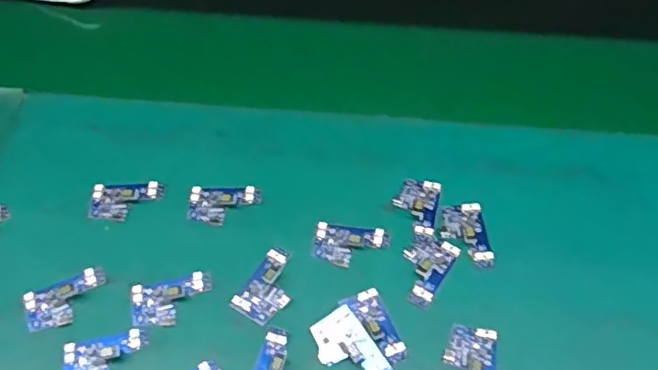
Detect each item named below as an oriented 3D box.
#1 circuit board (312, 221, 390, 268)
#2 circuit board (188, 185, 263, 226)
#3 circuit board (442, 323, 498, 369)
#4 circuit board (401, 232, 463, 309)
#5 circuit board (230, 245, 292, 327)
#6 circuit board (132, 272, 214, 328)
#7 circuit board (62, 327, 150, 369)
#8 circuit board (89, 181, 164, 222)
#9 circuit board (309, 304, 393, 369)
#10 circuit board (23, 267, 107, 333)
[{"bbox_3d":[0.018,0.048,0.474,0.057,0.004,0.035,6,57,4],"label":"circuit board"},{"bbox_3d":[-0.086,0.016,0.495,0.059,0.006,0.032,0,57,0],"label":"circuit board"},{"bbox_3d":[0.099,0.126,0.419,0.035,0.005,0.057,8,58,6],"label":"circuit board"},{"bbox_3d":[0.073,0.063,0.463,0.036,0.004,0.058,29,62,18],"label":"circuit board"},{"bbox_3d":[-0.043,0.075,0.454,0.035,0.005,0.058,29,62,18],"label":"circuit board"},{"bbox_3d":[-0.116,0.084,0.447,0.059,0.008,0.034,-12,58,-7],"label":"circuit board"},{"bbox_3d":[-0.158,0.122,0.425,0.057,0.004,0.031,-13,58,-8],"label":"circuit board"},{"bbox_3d":[-0.167,0.012,0.497,0.057,0.005,0.033,-4,57,-2],"label":"circuit board"},{"bbox_3d":[0.014,0.117,0.425,0.037,0.004,0.060,-29,61,-17],"label":"circuit board"},{"bbox_3d":[-0.196,0.085,0.448,0.060,0.005,0.035,-22,60,-13],"label":"circuit board"}]

